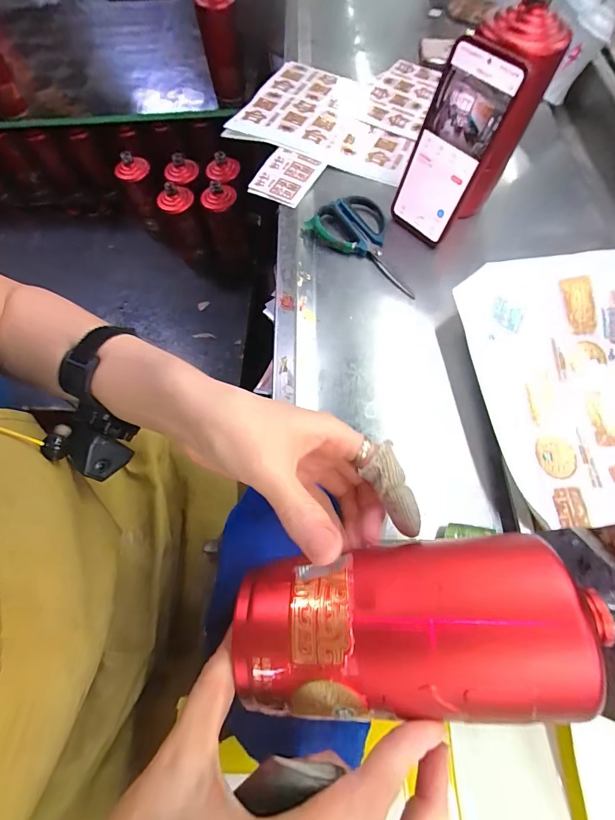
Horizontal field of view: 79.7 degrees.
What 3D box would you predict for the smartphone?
[{"bbox_3d":[0.144,-0.268,0.389,0.013,0.165,0.079,-29,67,-31],"label":"smartphone"}]

